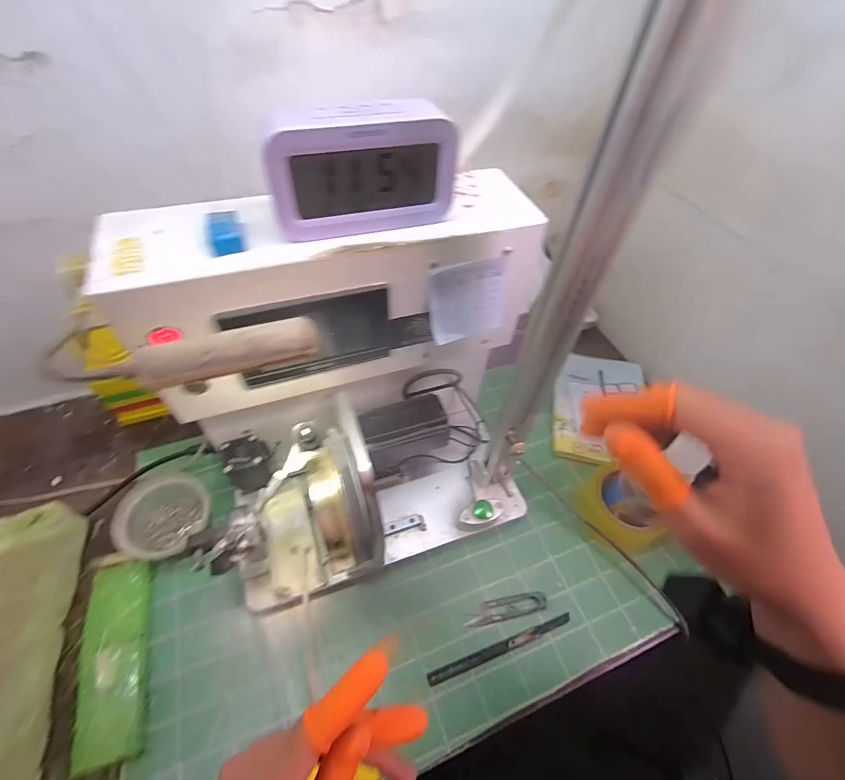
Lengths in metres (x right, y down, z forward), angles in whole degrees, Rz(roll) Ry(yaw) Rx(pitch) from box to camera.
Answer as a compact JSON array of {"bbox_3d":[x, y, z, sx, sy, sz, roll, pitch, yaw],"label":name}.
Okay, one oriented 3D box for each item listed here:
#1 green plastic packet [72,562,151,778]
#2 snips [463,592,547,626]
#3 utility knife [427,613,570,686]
[{"bbox_3d":[-0.319,0.271,0.424,0.062,0.013,0.181,-14,55,-15],"label":"green plastic packet"},{"bbox_3d":[0.097,0.253,0.478,0.095,0.015,0.022,-8,53,-10],"label":"snips"},{"bbox_3d":[0.087,0.283,0.452,0.170,0.007,0.011,-14,55,-15],"label":"utility knife"}]

